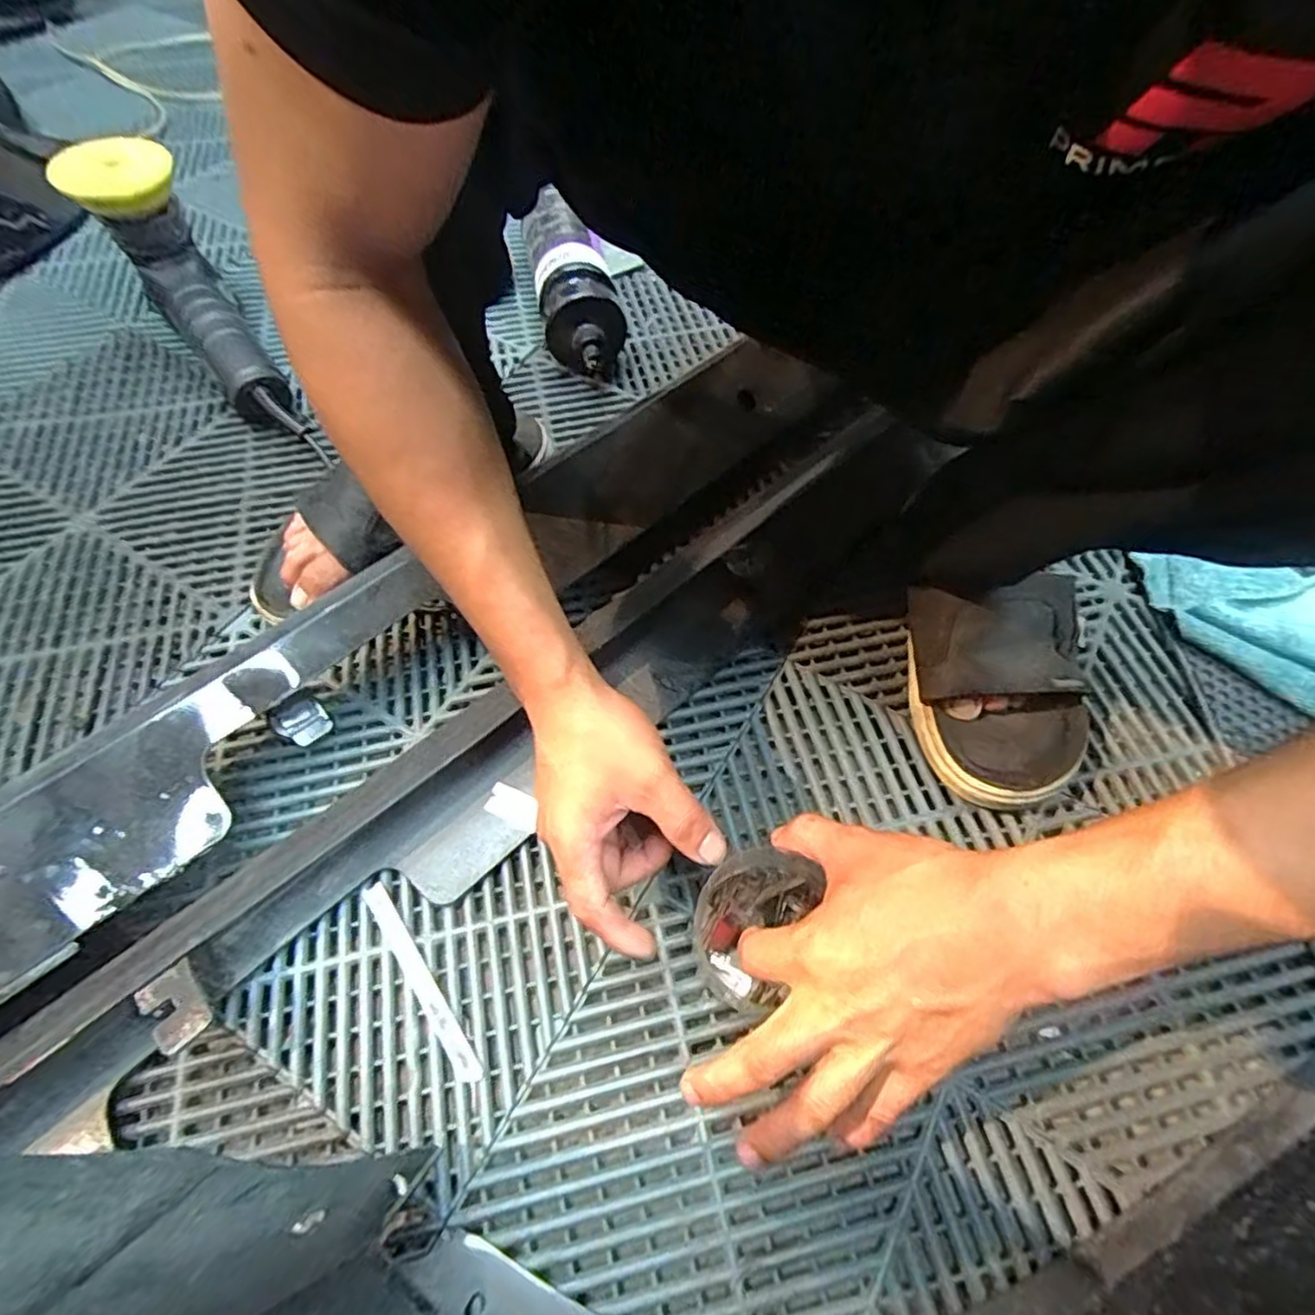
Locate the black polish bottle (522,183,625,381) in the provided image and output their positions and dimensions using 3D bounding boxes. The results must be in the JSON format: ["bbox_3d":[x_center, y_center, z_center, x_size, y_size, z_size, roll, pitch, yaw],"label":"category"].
[{"bbox_3d":[-0.087,-0.380,0.697,0.077,0.067,0.218,-13,74,-7],"label":"black polish bottle"}]

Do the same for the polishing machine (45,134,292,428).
[{"bbox_3d":[-0.449,-0.356,0.647,0.087,0.114,0.318,-33,81,-17],"label":"polishing machine"}]

